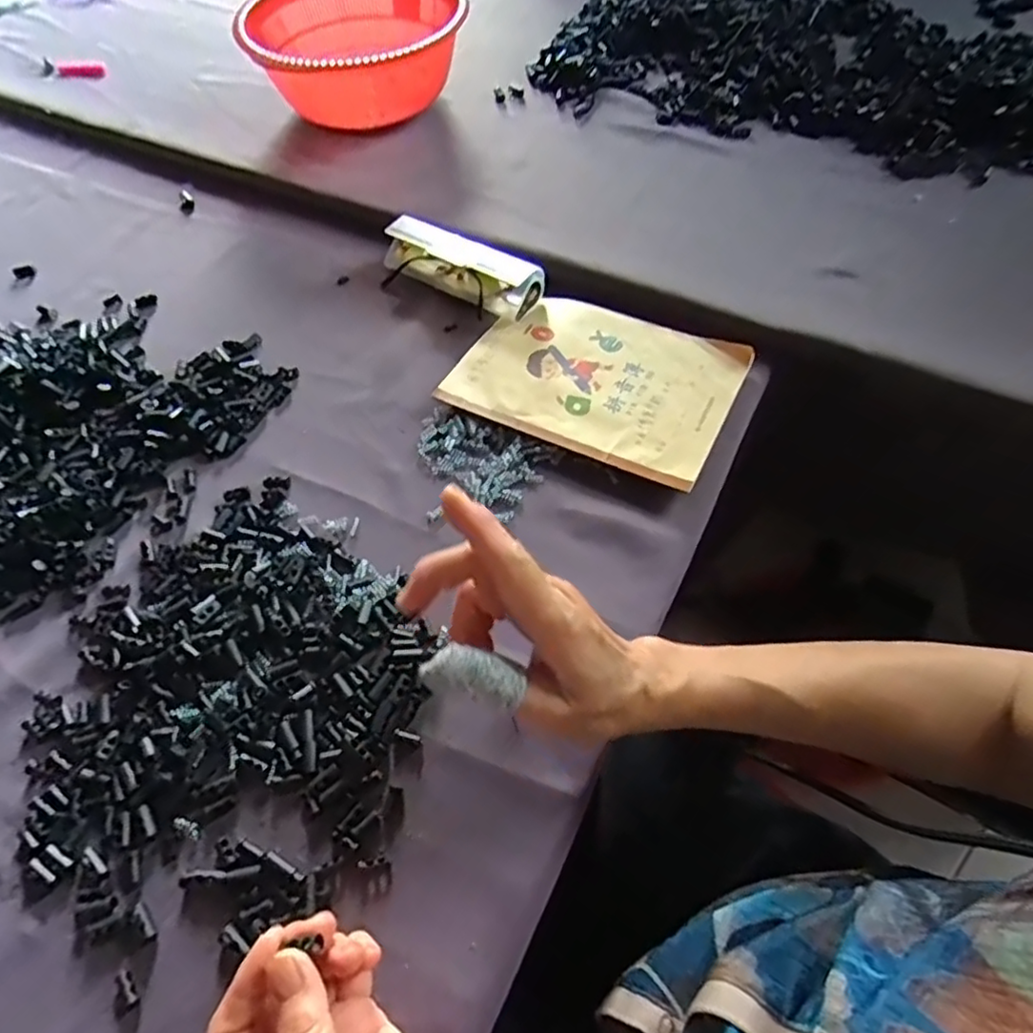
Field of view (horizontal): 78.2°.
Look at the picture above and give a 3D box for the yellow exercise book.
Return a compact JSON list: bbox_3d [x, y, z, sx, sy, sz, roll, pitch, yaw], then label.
[{"bbox_3d":[0.061,-0.110,0.494,0.206,0.009,0.143,23,64,17],"label":"yellow exercise book"}]

